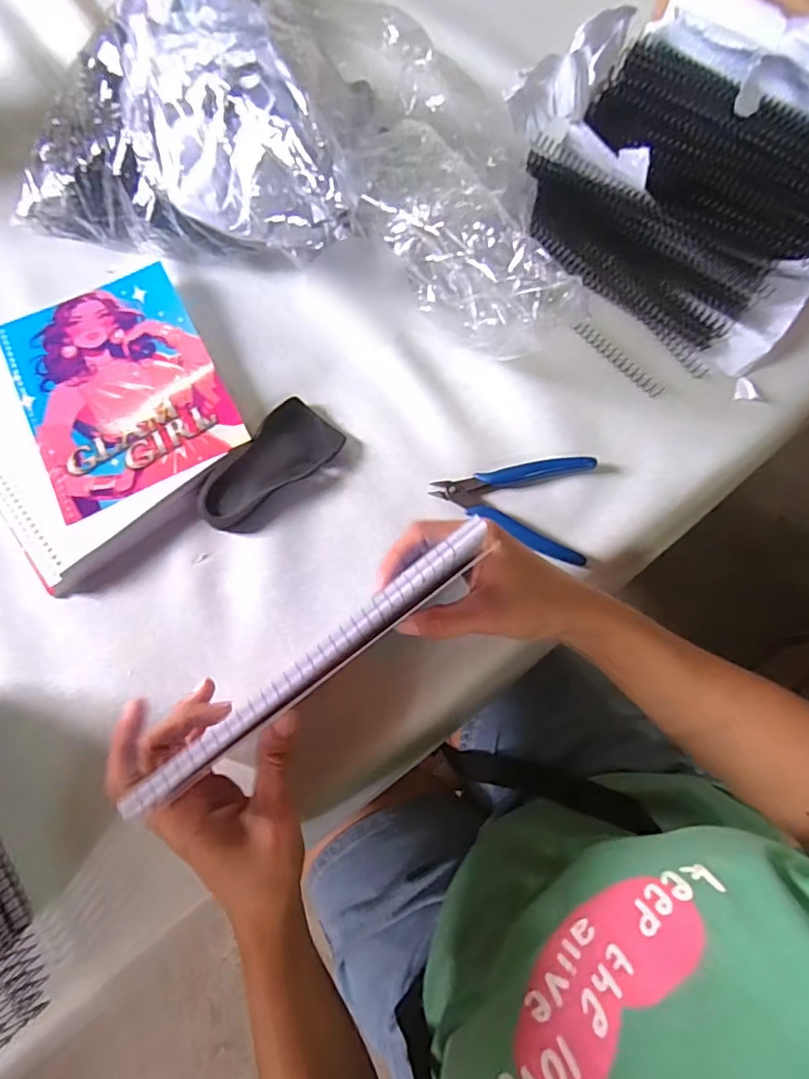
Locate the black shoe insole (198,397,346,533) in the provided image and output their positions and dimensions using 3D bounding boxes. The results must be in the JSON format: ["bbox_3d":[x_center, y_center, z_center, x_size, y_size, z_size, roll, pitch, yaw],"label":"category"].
[{"bbox_3d":[-0.104,-0.055,0.421,0.058,0.021,0.117,36,77,10],"label":"black shoe insole"}]

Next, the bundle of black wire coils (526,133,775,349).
[{"bbox_3d":[0.195,-0.258,0.468,0.226,0.035,0.085,42,78,11],"label":"bundle of black wire coils"}]

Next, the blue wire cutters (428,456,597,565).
[{"bbox_3d":[0.092,-0.041,0.416,0.120,0.013,0.084,27,76,8],"label":"blue wire cutters"}]

